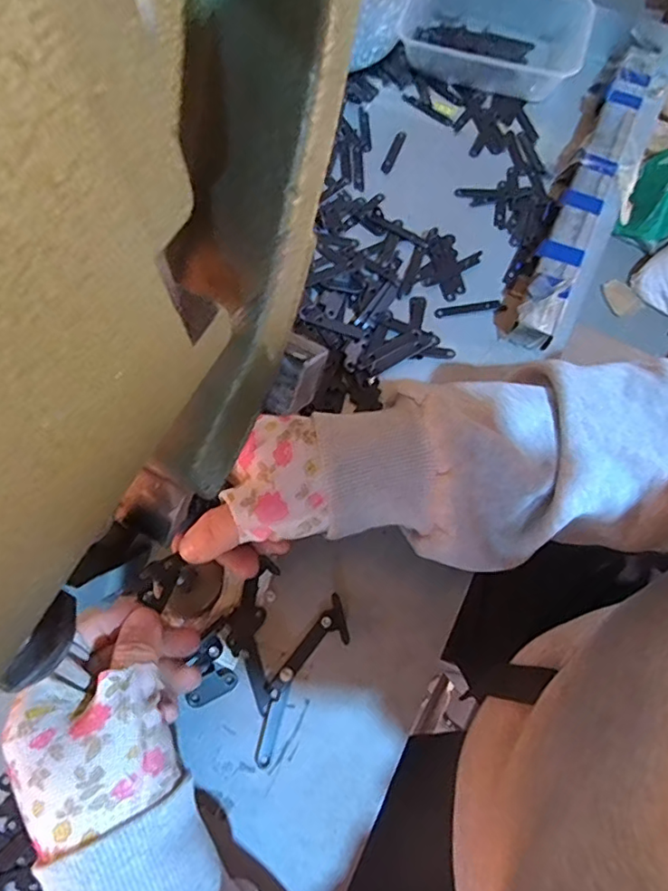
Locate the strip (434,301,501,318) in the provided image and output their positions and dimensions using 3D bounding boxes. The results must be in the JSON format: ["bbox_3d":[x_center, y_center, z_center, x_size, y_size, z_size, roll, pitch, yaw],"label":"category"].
[{"bbox_3d":[0.101,-0.104,0.409,0.050,0.004,0.008,-9,70,-5],"label":"strip"}]

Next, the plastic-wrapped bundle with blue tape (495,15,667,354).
[{"bbox_3d":[0.216,-0.222,0.442,0.062,0.032,0.344,25,70,7],"label":"plastic-wrapped bundle with blue tape"}]

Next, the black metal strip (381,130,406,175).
[{"bbox_3d":[0.052,-0.252,0.465,0.010,0.004,0.053,21,70,6],"label":"black metal strip"}]

